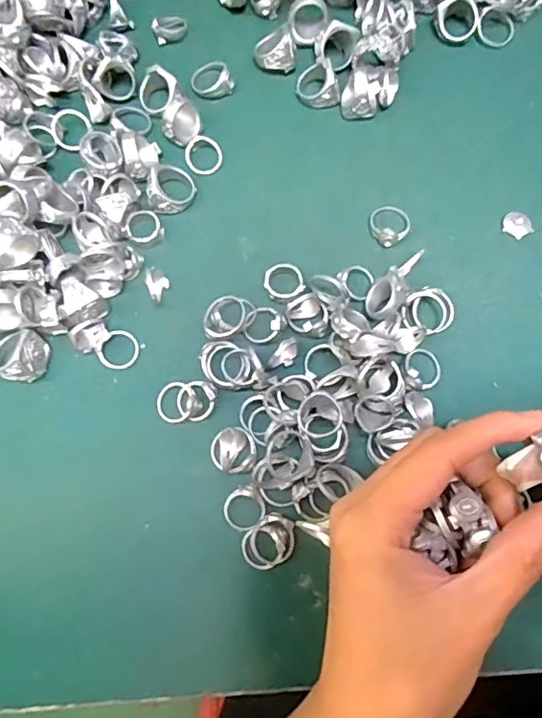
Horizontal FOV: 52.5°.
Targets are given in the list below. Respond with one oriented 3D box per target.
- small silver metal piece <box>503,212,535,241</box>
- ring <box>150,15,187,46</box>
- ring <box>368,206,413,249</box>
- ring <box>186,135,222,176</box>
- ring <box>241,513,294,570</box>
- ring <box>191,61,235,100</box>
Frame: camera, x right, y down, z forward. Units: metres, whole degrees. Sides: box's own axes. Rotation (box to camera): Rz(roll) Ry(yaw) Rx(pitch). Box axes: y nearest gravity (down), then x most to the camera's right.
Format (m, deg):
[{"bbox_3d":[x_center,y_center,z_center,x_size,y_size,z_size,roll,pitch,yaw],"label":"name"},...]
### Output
[{"bbox_3d":[0.144,-0.078,0.318,0.017,0.005,0.014,34,77,9],"label":"small silver metal piece"},{"bbox_3d":[-0.065,-0.213,0.354,0.022,0.009,0.015,-17,75,-5],"label":"ring"},{"bbox_3d":[0.069,-0.079,0.317,0.023,0.009,0.026,43,78,11],"label":"ring"},{"bbox_3d":[-0.040,-0.122,0.329,0.022,0.005,0.025,-12,75,-4],"label":"ring"},{"bbox_3d":[0.000,0.090,0.270,0.028,0.006,0.022,-34,77,-9],"label":"ring"},{"bbox_3d":[-0.037,-0.173,0.342,0.023,0.009,0.022,0,74,0],"label":"ring"}]

